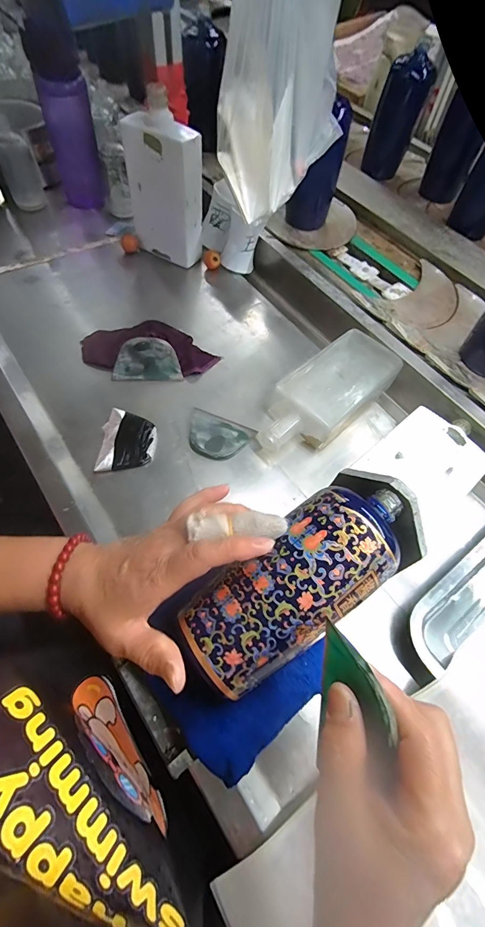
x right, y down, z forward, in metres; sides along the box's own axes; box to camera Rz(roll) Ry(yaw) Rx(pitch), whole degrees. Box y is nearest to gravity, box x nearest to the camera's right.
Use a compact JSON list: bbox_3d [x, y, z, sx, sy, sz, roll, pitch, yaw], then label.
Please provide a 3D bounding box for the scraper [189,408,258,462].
[{"bbox_3d":[-0.031,-0.032,0.448,0.079,0.009,0.062,22,63,9],"label":"scraper"}]

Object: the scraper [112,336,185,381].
[{"bbox_3d":[-0.126,-0.136,0.487,0.087,0.007,0.055,-1,91,-4],"label":"scraper"}]

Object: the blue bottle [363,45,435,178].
[{"bbox_3d":[0.291,-0.647,0.703,0.080,0.180,0.052,6,61,1],"label":"blue bottle"}]

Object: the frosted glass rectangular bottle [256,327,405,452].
[{"bbox_3d":[0.108,-0.090,0.473,0.232,0.049,0.093,-38,70,-21],"label":"frosted glass rectangular bottle"}]

